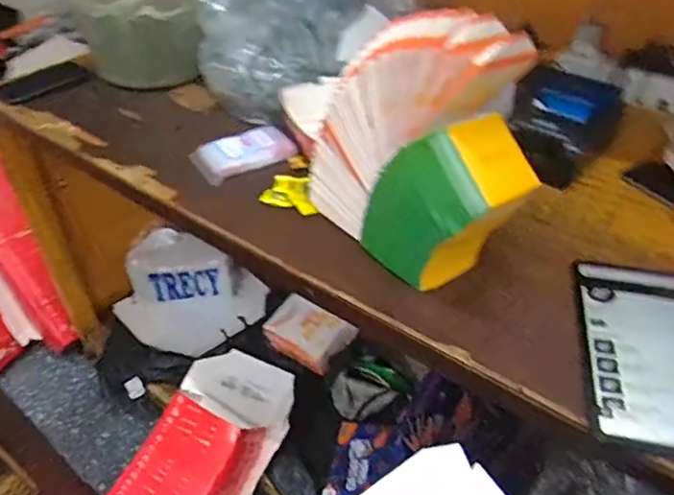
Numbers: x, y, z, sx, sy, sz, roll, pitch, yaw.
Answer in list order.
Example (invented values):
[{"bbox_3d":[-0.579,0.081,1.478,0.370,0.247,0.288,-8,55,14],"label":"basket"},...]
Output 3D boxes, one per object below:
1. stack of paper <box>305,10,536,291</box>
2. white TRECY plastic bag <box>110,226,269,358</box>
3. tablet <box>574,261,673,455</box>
[{"bbox_3d":[0.097,-0.119,0.640,0.127,0.270,0.266,-25,47,-27],"label":"stack of paper"},{"bbox_3d":[-0.388,0.127,1.462,0.353,0.200,0.212,11,42,11],"label":"white TRECY plastic bag"},{"bbox_3d":[0.334,0.104,0.582,0.146,0.014,0.242,4,41,13],"label":"tablet"}]

